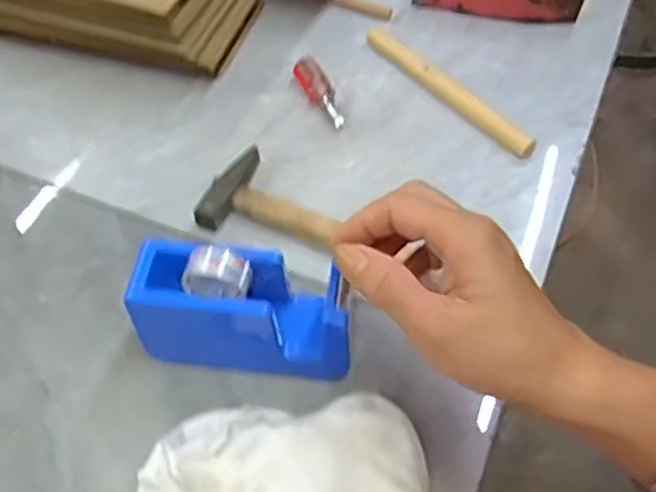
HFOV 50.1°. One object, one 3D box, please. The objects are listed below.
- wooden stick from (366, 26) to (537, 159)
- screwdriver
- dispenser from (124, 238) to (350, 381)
[{"bbox_3d":[0.095,-0.131,0.577,0.017,0.018,0.184,-34,61,-22],"label":"wooden stick"},{"bbox_3d":[-0.005,-0.127,0.576,0.024,0.022,0.072,-22,57,-15],"label":"screwdriver"},{"bbox_3d":[-0.051,0.037,0.413,0.115,0.068,0.052,0,54,2],"label":"dispenser"}]

